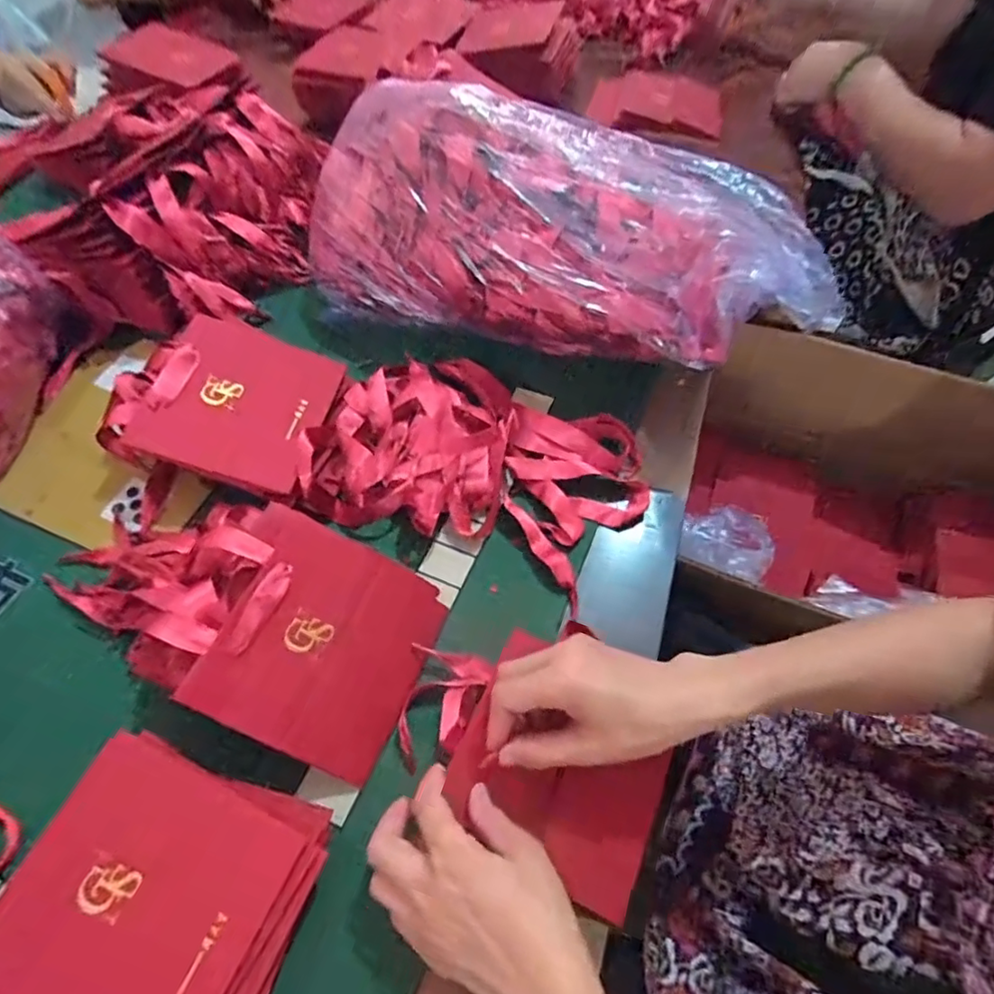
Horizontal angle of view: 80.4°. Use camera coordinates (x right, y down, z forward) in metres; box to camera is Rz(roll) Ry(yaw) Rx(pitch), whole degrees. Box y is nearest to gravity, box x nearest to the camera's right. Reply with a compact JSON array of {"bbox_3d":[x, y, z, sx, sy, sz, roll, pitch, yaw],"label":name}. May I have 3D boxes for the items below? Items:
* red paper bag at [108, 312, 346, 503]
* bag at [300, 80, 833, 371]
[{"bbox_3d":[-0.232,-0.084,0.508,0.163,0.026,0.139,19,66,-7],"label":"red paper bag"},{"bbox_3d":[0.067,-0.248,0.539,0.479,0.148,0.199,17,59,10],"label":"bag"}]

